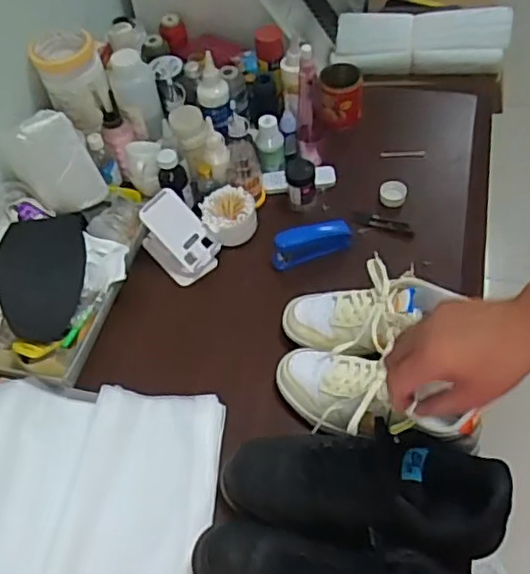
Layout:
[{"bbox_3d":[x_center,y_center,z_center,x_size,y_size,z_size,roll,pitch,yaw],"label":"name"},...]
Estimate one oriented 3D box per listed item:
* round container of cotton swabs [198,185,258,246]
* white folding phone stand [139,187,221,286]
[{"bbox_3d":[-0.056,-0.112,1.011,0.084,0.066,0.070,-8,52,0],"label":"round container of cotton swabs"},{"bbox_3d":[-0.127,-0.078,0.957,0.083,0.090,0.106,-37,58,-21],"label":"white folding phone stand"}]

